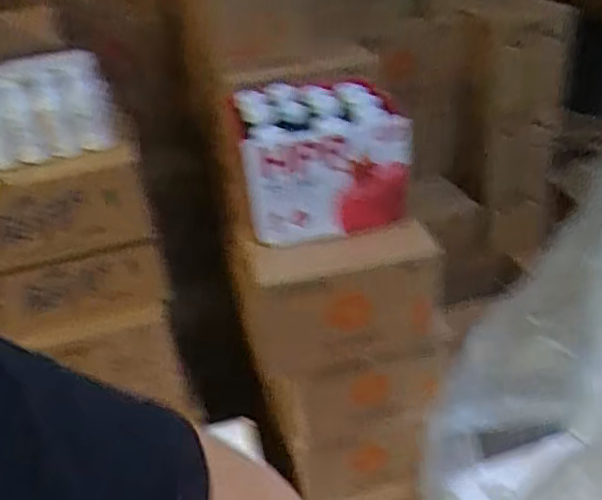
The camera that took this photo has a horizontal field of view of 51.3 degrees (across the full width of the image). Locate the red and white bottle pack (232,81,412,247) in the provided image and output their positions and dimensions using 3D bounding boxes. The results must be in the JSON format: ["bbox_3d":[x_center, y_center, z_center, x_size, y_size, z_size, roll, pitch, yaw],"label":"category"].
[{"bbox_3d":[0.036,-0.119,0.975,0.234,0.226,0.161,-7,33,0],"label":"red and white bottle pack"}]

